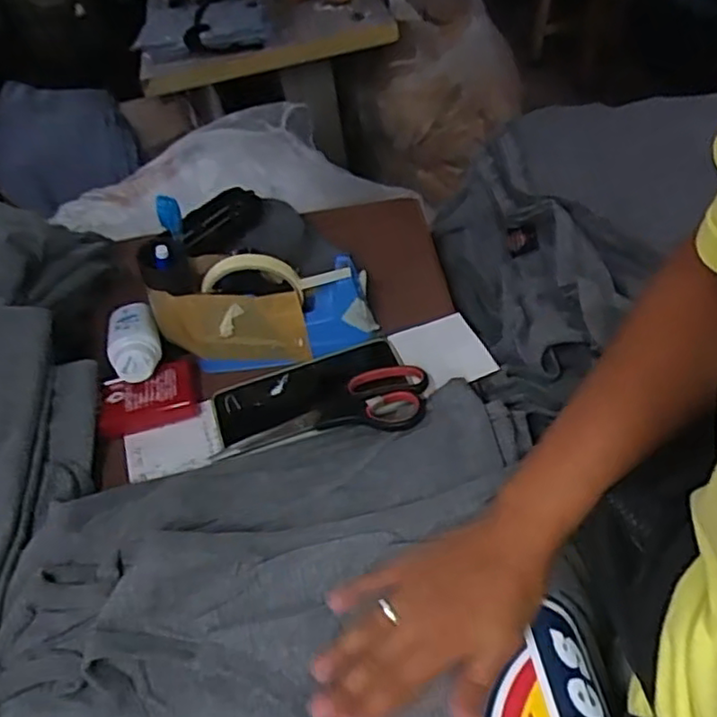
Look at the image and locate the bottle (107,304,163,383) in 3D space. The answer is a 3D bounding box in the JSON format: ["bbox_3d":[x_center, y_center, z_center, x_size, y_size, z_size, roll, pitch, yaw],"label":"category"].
[{"bbox_3d":[-0.200,-0.017,0.593,0.045,0.037,0.096,-21,45,-9],"label":"bottle"}]

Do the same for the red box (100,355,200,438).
[{"bbox_3d":[-0.182,0.032,0.579,0.084,0.029,0.056,-22,47,-10],"label":"red box"}]

